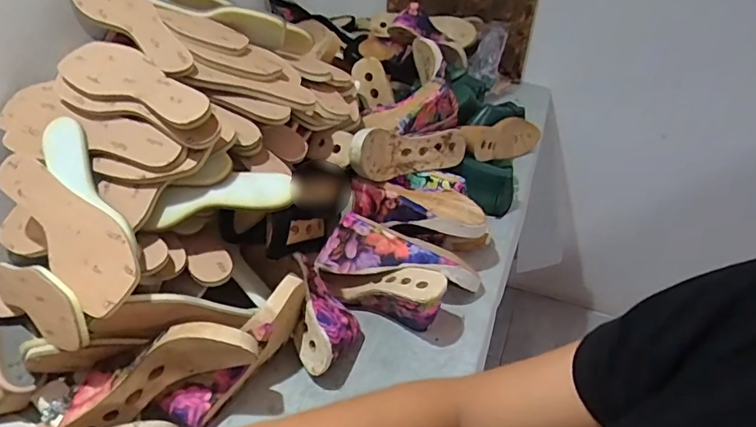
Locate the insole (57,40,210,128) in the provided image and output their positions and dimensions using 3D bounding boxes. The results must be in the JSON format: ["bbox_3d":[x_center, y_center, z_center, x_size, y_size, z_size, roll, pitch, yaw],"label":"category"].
[{"bbox_3d":[-0.295,-0.164,0.636,0.236,0.015,0.079,20,65,20],"label":"insole"}]

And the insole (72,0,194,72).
[{"bbox_3d":[-0.335,-0.264,0.716,0.224,0.019,0.075,40,53,19],"label":"insole"}]

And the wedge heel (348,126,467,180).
[{"bbox_3d":[0.051,-0.099,0.832,0.233,0.082,0.036,-8,38,-33],"label":"wedge heel"}]

